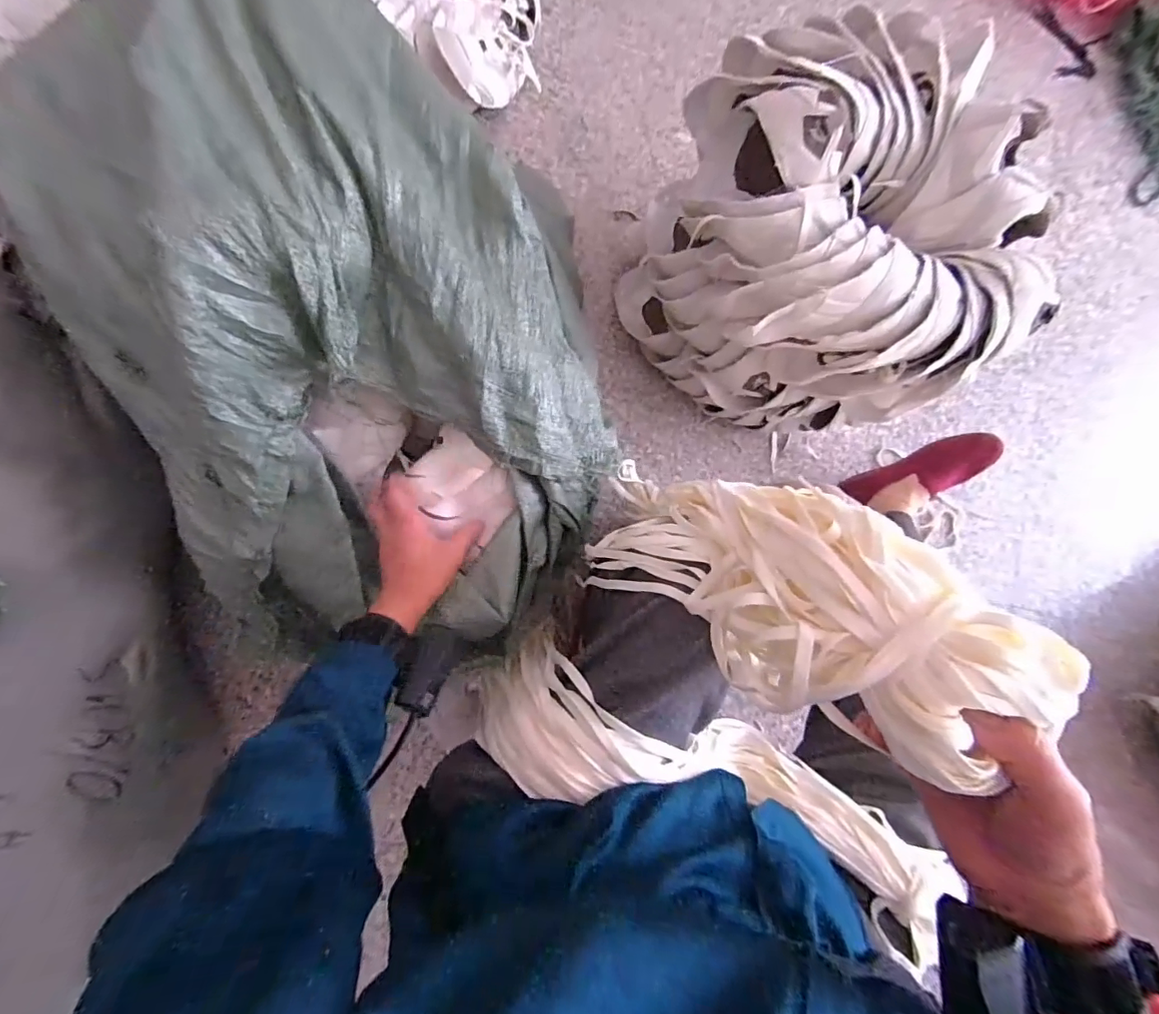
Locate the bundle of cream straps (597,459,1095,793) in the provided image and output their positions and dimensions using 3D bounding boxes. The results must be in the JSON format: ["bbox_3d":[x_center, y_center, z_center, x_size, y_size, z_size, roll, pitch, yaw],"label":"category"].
[{"bbox_3d":[0.124,0.048,0.353,0.135,0.329,0.071,-48,118,-8],"label":"bundle of cream straps"}]

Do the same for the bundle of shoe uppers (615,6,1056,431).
[{"bbox_3d":[0.315,-0.335,0.700,0.454,0.383,0.399,13,83,-4],"label":"bundle of shoe uppers"}]

